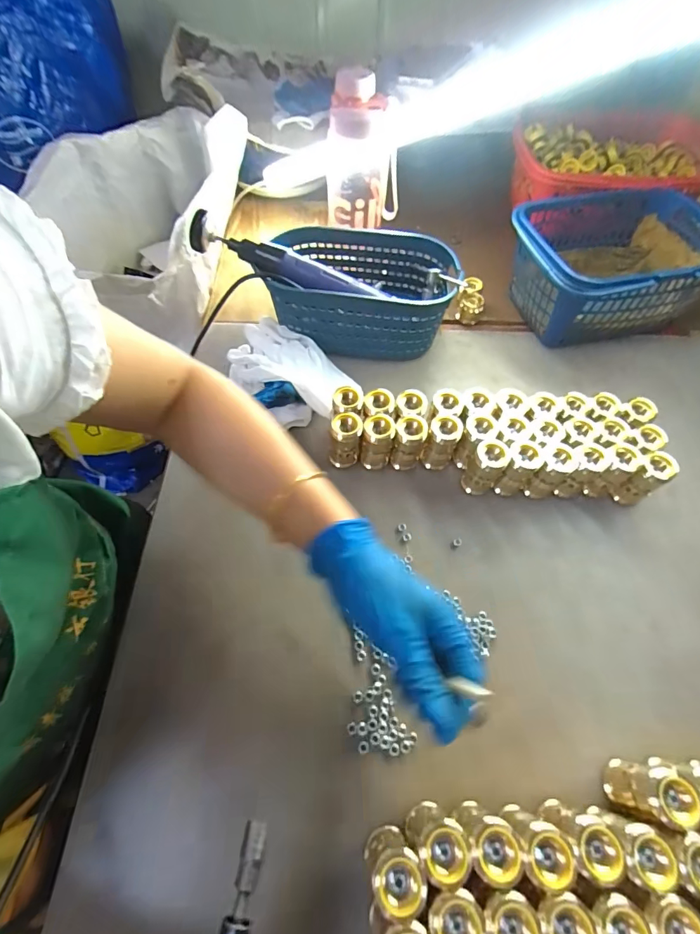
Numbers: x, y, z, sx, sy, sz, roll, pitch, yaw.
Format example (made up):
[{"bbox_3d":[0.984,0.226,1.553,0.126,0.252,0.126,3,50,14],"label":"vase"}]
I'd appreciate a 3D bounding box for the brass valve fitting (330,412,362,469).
[{"bbox_3d":[-0.005,-0.024,0.436,0.030,0.065,0.031,5,60,2],"label":"brass valve fitting"}]

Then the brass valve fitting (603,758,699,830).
[{"bbox_3d":[0.213,0.230,0.299,0.028,0.064,0.034,12,61,6],"label":"brass valve fitting"}]

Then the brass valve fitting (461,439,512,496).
[{"bbox_3d":[0.137,0.003,0.426,0.031,0.065,0.033,0,60,-1],"label":"brass valve fitting"}]

